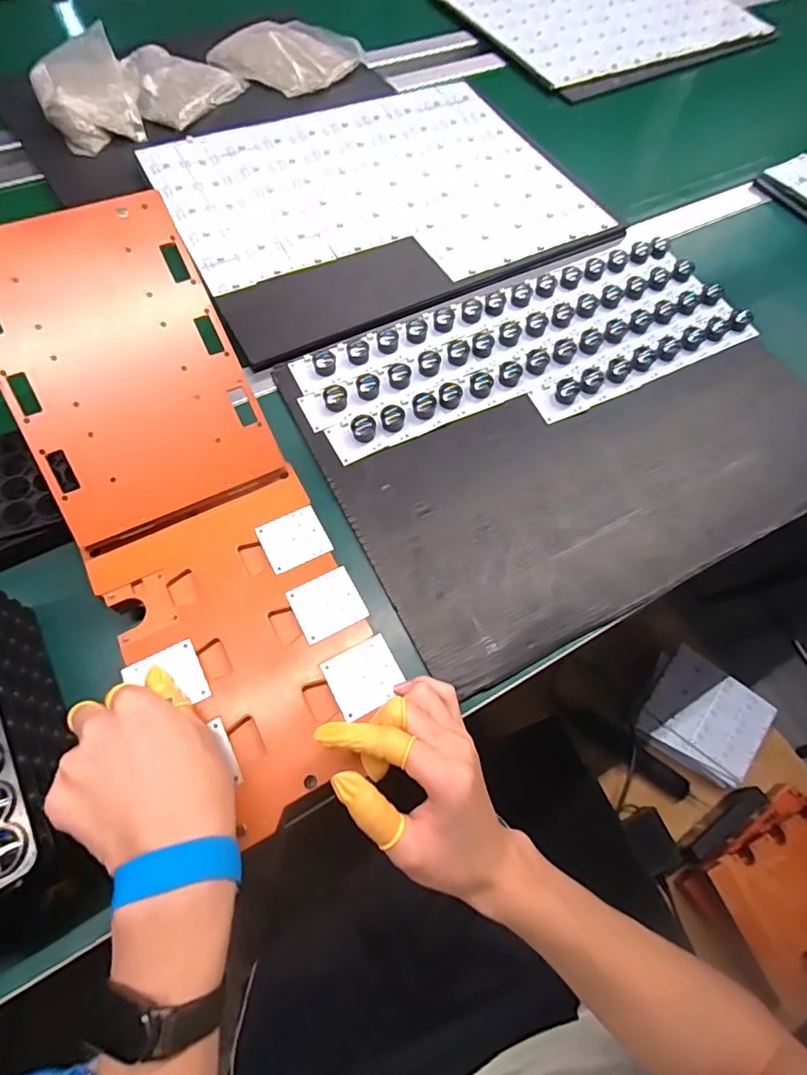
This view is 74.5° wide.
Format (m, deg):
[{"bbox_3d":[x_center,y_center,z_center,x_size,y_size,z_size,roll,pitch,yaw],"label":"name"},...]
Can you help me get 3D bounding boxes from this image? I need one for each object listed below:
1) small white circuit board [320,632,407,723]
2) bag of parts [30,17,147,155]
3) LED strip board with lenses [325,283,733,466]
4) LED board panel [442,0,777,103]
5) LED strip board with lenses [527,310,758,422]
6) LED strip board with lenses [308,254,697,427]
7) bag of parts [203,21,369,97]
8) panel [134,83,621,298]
[{"bbox_3d":[-0.027,0.095,0.364,0.048,0.004,0.043,-26,68,-14],"label":"small white circuit board"},{"bbox_3d":[-0.407,-0.570,0.673,0.112,0.049,0.171,-23,67,-13],"label":"bag of parts"},{"bbox_3d":[0.142,-0.176,0.531,0.459,0.015,0.044,-23,67,-13],"label":"LED strip board with lenses"},{"bbox_3d":[0.338,-0.909,0.915,0.501,0.022,0.389,-27,68,-15],"label":"LED board panel"},{"bbox_3d":[0.250,-0.183,0.542,0.264,0.016,0.047,-22,67,-12],"label":"LED strip board with lenses"},{"bbox_3d":[0.114,-0.211,0.547,0.461,0.013,0.048,-25,68,-13],"label":"LED strip board with lenses"},{"bbox_3d":[-0.159,-0.703,0.763,0.163,0.030,0.176,39,69,15],"label":"bag of parts"},{"bbox_3d":[-0.036,-0.423,0.644,0.469,0.016,0.342,-23,67,-13],"label":"panel"}]

